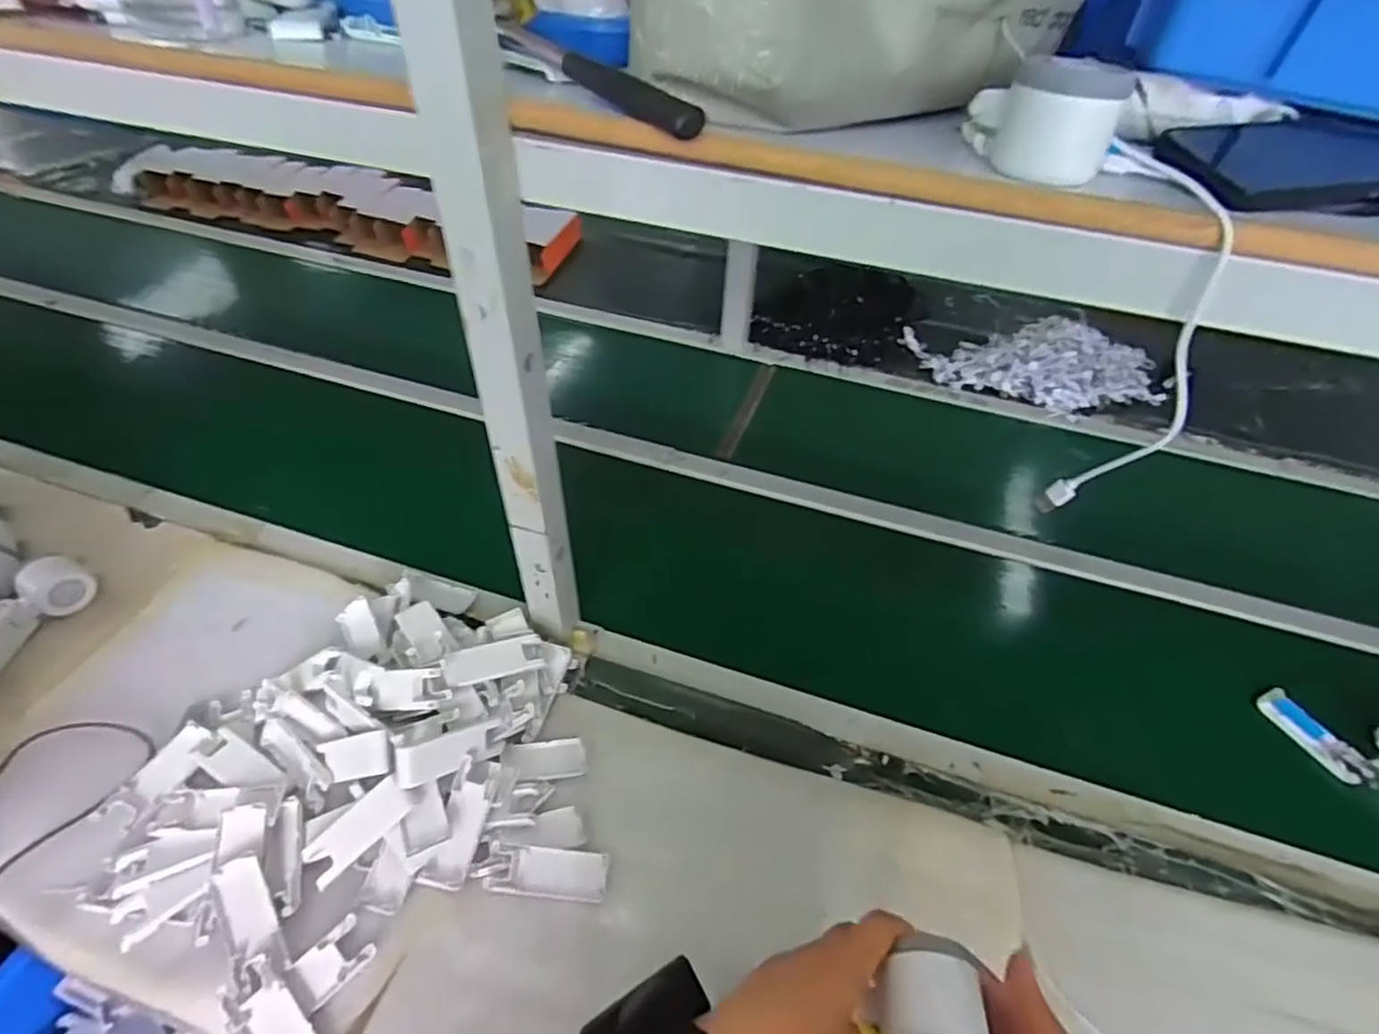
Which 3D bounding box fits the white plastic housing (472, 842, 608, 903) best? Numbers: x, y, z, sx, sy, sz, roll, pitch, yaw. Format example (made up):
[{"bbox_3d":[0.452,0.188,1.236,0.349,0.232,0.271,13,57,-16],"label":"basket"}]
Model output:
[{"bbox_3d":[-0.129,0.316,0.602,0.113,0.014,0.039,6,46,1],"label":"white plastic housing"}]

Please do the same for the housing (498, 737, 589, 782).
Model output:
[{"bbox_3d":[-0.145,0.242,0.675,0.081,0.009,0.036,-3,46,-7],"label":"housing"}]

